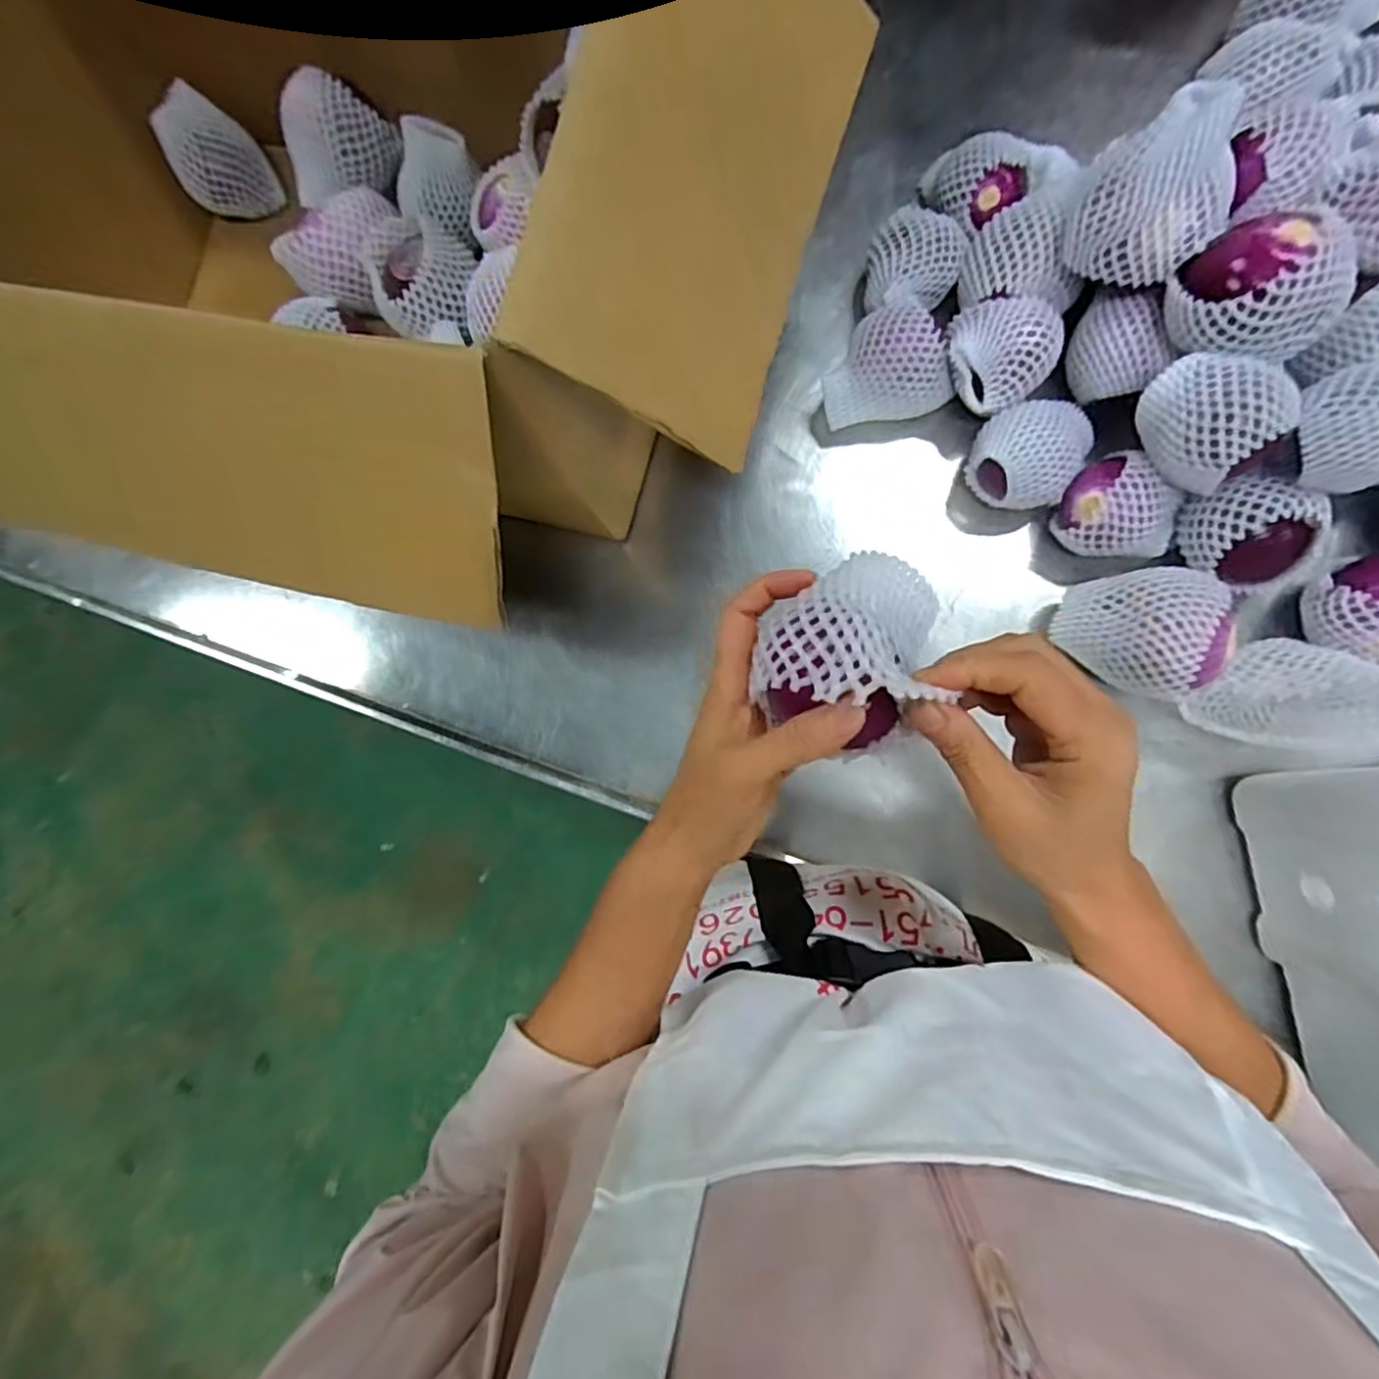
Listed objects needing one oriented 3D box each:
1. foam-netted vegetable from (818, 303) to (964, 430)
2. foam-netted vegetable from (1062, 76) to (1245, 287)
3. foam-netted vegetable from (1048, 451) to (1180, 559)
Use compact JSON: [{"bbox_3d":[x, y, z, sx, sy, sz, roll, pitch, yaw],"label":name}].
[{"bbox_3d":[0.155,-0.253,0.525,0.098,0.062,0.070,-9,84,7],"label":"foam-netted vegetable"},{"bbox_3d":[0.306,-0.321,0.438,0.085,0.096,0.078,-1,85,7],"label":"foam-netted vegetable"},{"bbox_3d":[0.315,-0.126,0.486,0.081,0.064,0.067,44,92,9],"label":"foam-netted vegetable"}]

